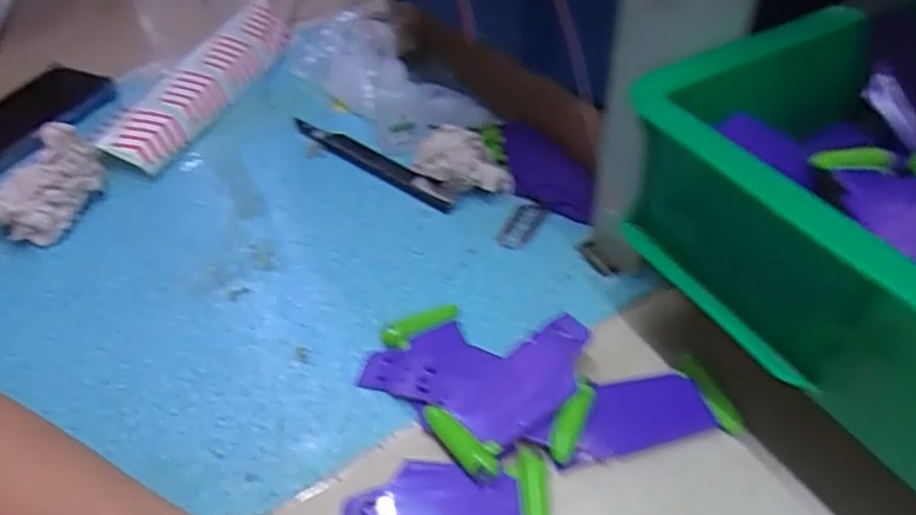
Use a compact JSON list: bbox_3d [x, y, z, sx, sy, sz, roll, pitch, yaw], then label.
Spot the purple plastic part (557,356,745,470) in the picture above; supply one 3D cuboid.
[{"bbox_3d":[0.089,0.072,0.315,0.084,0.009,0.037,-11,45,-5],"label":"purple plastic part"}]

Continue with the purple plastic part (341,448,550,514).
[{"bbox_3d":[-0.005,0.106,0.291,0.089,0.006,0.040,0,45,5],"label":"purple plastic part"}]

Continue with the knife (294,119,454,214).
[{"bbox_3d":[-0.064,-0.071,0.473,0.158,0.011,0.016,29,54,30],"label":"knife"}]

